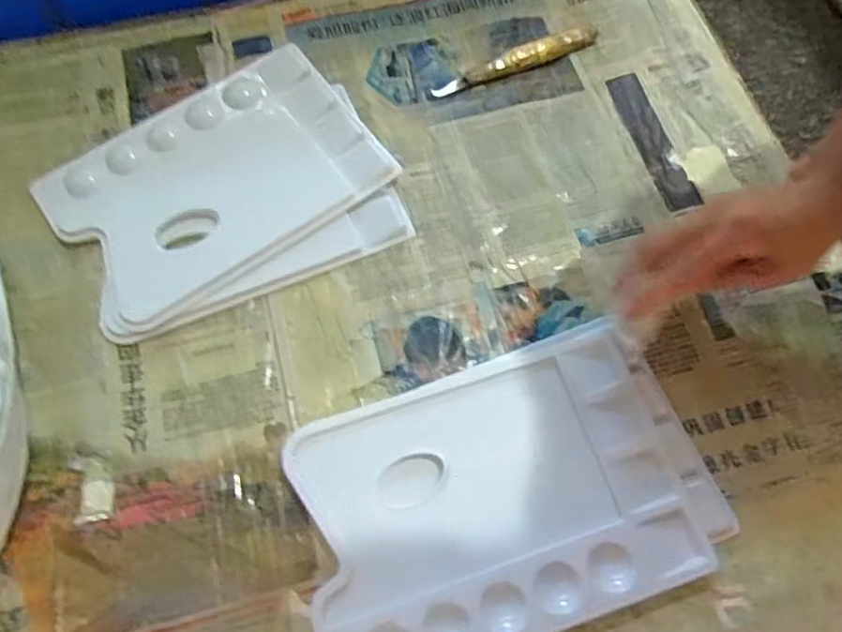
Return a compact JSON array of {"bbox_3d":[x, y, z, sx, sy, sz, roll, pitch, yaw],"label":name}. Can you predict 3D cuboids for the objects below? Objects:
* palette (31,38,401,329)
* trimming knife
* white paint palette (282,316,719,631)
[{"bbox_3d":[-0.154,-0.108,0.462,0.231,0.018,0.157,-33,71,-13],"label":"palette"},{"bbox_3d":[0.082,-0.220,0.515,0.152,0.014,0.019,-22,69,-9],"label":"trimming knife"},{"bbox_3d":[0.045,0.112,0.378,0.236,0.015,0.164,-16,68,-7],"label":"white paint palette"}]

